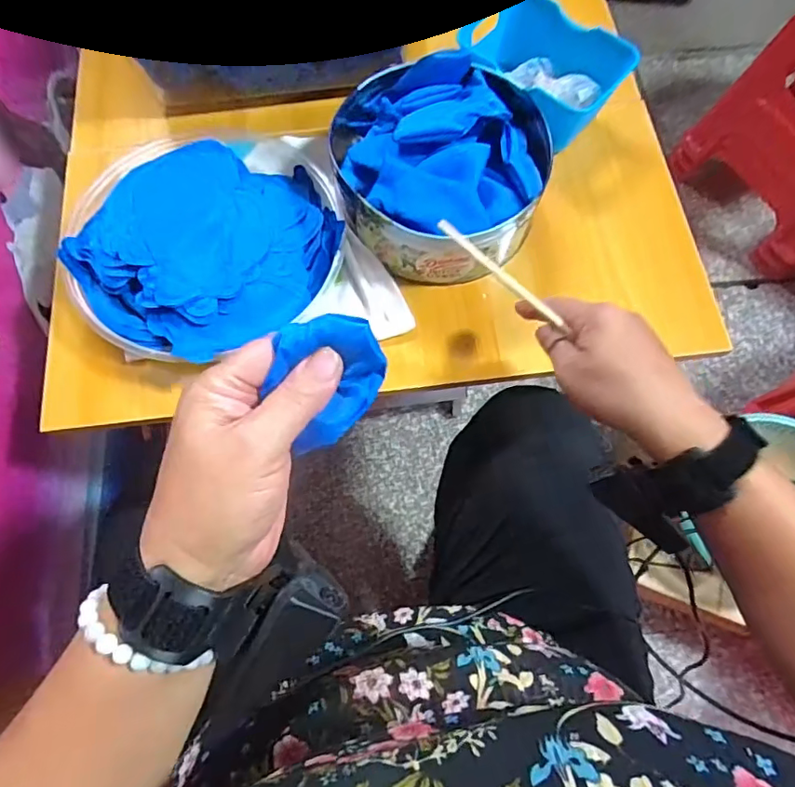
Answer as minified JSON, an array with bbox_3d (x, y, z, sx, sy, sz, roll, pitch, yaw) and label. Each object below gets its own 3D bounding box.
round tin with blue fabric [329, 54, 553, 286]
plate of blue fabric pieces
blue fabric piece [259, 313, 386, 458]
[{"bbox_3d":[0.035,-0.207,0.467,0.184,0.073,0.190,0,72,-1],"label":"round tin with blue fabric"},{"bbox_3d":[-0.164,-0.135,0.460,0.228,0.049,0.207,-30,74,-10],"label":"plate of blue fabric pieces"},{"bbox_3d":[-0.034,-0.008,0.248,0.056,0.023,0.052,0,72,-1],"label":"blue fabric piece"}]

